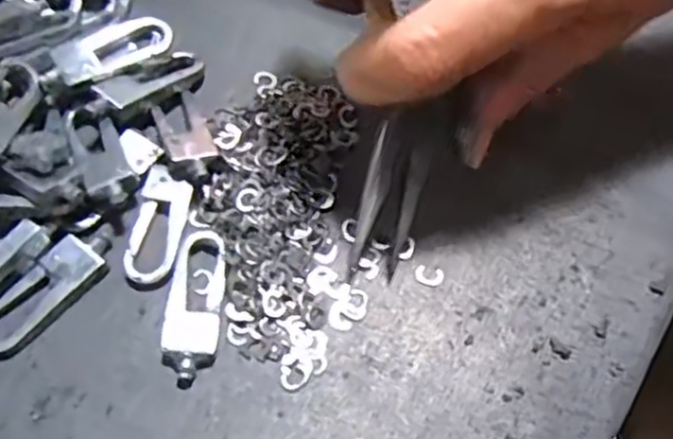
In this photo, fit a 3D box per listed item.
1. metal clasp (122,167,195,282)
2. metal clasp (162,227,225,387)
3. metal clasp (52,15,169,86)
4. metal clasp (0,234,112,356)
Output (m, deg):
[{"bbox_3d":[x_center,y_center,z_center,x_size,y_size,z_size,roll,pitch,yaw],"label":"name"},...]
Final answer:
[{"bbox_3d":[-0.053,0.001,0.206,0.015,0.004,0.036,10,62,2],"label":"metal clasp"},{"bbox_3d":[-0.040,0.024,0.196,0.015,0.005,0.045,5,62,-1],"label":"metal clasp"},{"bbox_3d":[-0.072,-0.056,0.223,0.037,0.004,0.015,-30,83,-24],"label":"metal clasp"},{"bbox_3d":[-0.081,0.021,0.195,0.017,0.006,0.042,34,66,14],"label":"metal clasp"}]

